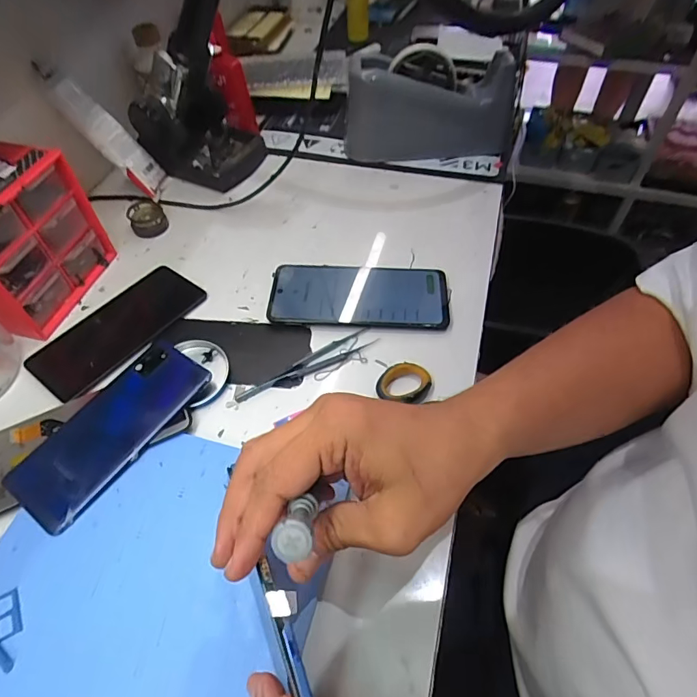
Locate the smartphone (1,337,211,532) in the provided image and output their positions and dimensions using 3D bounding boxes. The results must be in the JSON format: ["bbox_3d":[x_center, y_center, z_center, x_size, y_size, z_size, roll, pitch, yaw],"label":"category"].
[{"bbox_3d":[-0.186,0.060,0.367,0.074,0.006,0.154,25,59,22],"label":"smartphone"}]

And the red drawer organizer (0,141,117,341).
[{"bbox_3d":[-0.317,-0.102,0.428,0.107,0.115,0.130,11,51,6],"label":"red drawer organizer"}]

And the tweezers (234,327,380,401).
[{"bbox_3d":[-0.035,0.016,0.410,0.131,0.013,0.019,-25,56,-22],"label":"tweezers"}]

